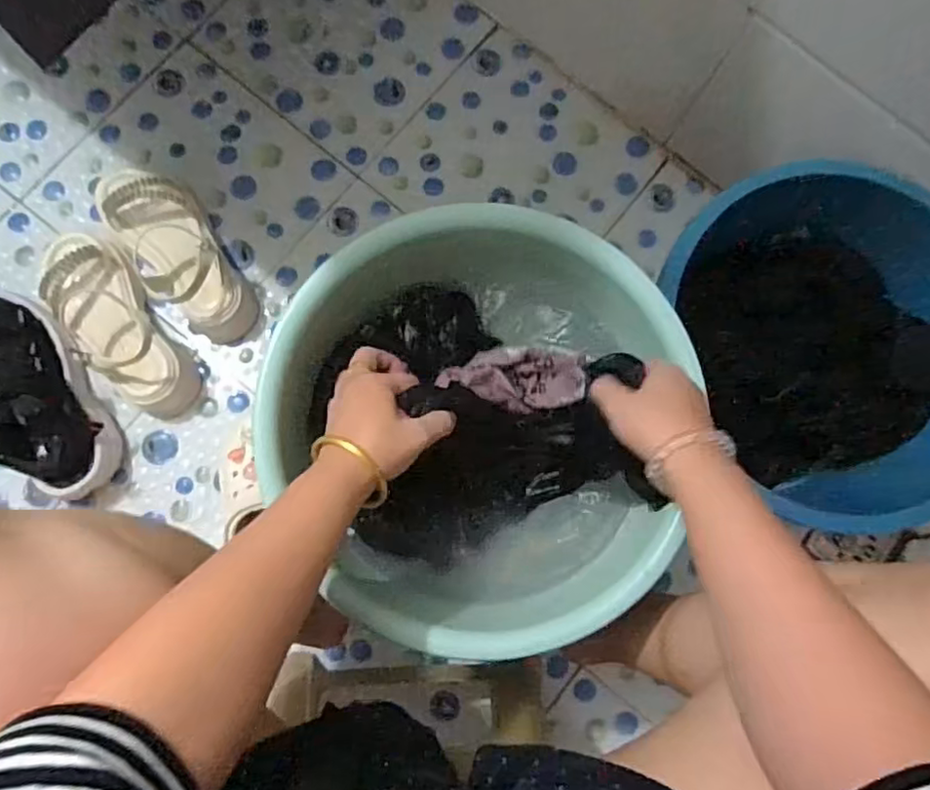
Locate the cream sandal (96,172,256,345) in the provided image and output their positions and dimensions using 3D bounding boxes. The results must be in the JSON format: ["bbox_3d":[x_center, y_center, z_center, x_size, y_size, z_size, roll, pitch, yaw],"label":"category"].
[{"bbox_3d":[-0.349,-0.173,0.750,0.102,0.100,0.254,-33,84,-6],"label":"cream sandal"}]

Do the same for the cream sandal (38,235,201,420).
[{"bbox_3d":[-0.420,-0.084,0.746,0.107,0.091,0.256,-33,84,-6],"label":"cream sandal"}]

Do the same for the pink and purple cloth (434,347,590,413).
[{"bbox_3d":[0.037,-0.015,0.520,0.113,0.050,0.056,-1,82,-2],"label":"pink and purple cloth"}]

